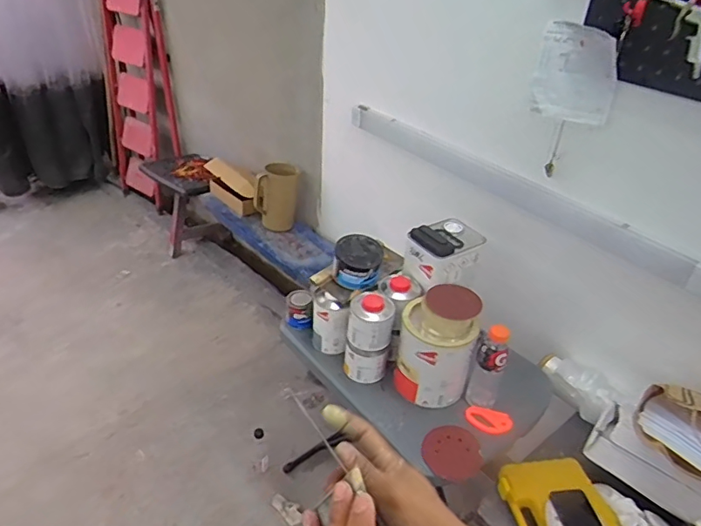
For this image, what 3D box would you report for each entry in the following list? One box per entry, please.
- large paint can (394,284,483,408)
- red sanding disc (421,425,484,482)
[{"bbox_3d":[0.191,0.182,1.138,0.153,0.219,0.145,3,35,-2],"label":"large paint can"},{"bbox_3d":[0.210,0.385,1.049,0.124,0.010,0.117,3,28,-1],"label":"red sanding disc"}]

